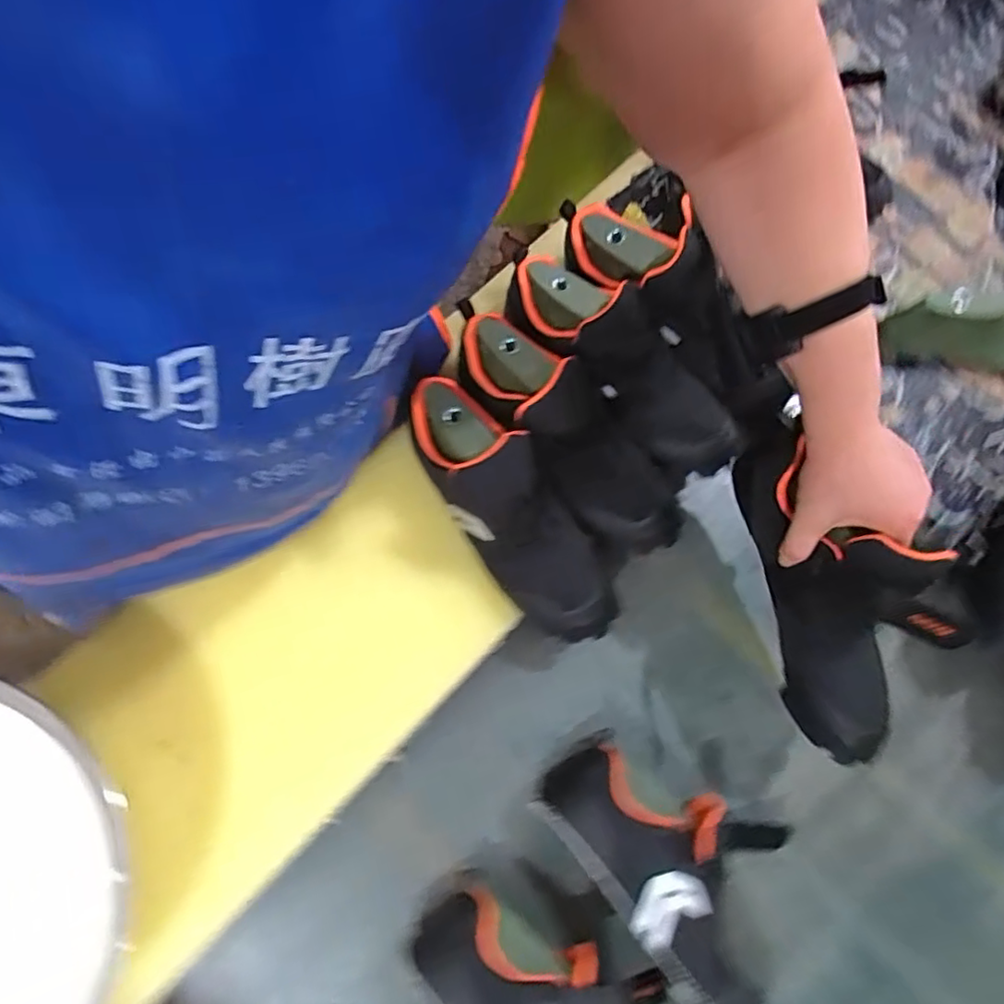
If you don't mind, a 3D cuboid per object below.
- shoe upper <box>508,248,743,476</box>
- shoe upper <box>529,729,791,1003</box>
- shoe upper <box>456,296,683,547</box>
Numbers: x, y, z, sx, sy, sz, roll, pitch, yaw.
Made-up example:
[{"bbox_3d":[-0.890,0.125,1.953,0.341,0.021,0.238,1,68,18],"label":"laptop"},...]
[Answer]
[{"bbox_3d":[0.115,-0.130,0.577,0.272,0.081,0.081,42,78,-9],"label":"shoe upper"},{"bbox_3d":[0.163,0.315,0.541,0.161,0.086,0.259,-41,80,-10],"label":"shoe upper"},{"bbox_3d":[0.059,-0.064,0.570,0.095,0.109,0.269,-45,98,-11],"label":"shoe upper"}]

